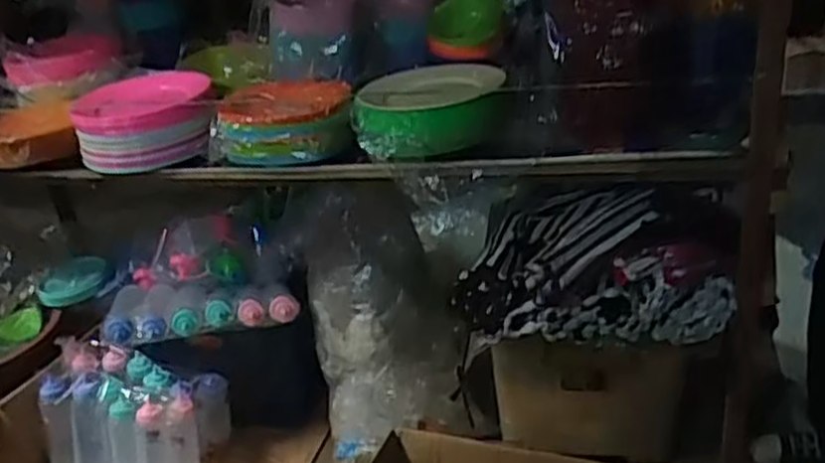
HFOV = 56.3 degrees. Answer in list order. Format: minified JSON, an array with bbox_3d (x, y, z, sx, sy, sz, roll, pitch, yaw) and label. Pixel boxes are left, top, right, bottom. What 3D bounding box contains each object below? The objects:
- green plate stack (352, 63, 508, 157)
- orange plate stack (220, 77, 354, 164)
[{"bbox_3d":[0.037,-0.199,1.212,0.198,0.089,0.222,4,28,19],"label":"green plate stack"},{"bbox_3d":[-0.204,-0.181,1.260,0.206,0.091,0.221,-8,26,-4],"label":"orange plate stack"}]

